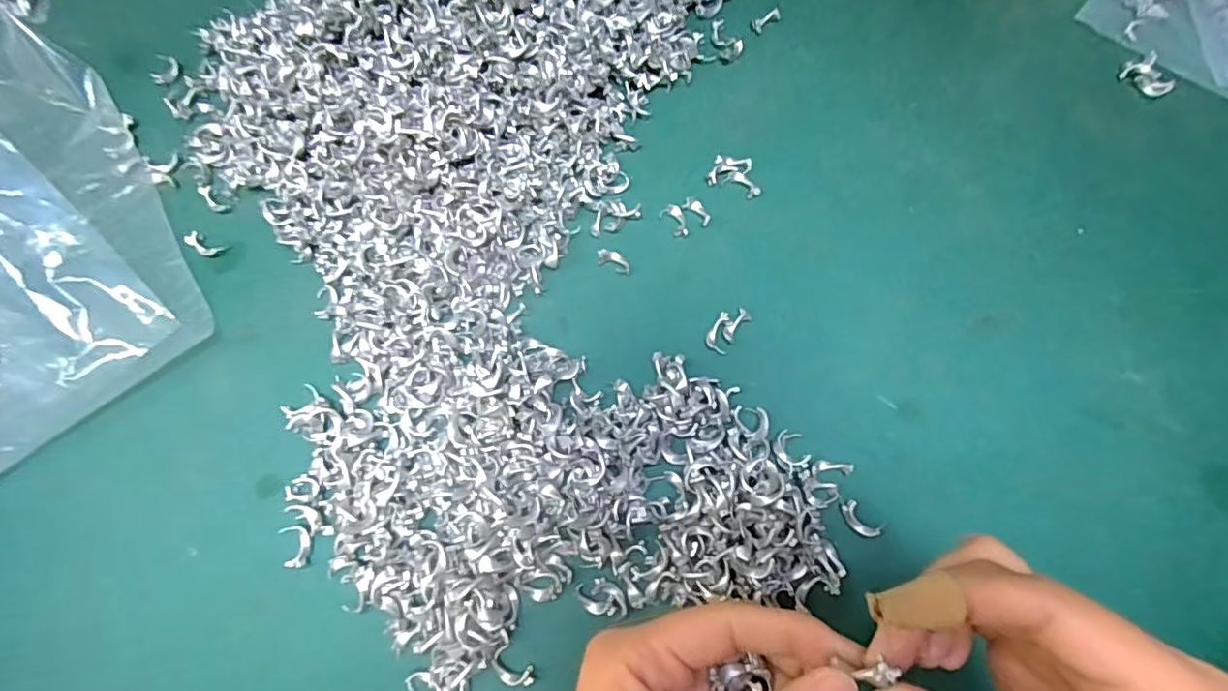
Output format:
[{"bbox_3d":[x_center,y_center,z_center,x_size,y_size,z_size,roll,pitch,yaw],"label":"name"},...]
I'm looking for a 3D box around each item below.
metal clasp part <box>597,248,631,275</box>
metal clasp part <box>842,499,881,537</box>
[{"bbox_3d":[0.001,-0.046,0.322,0.020,0.004,0.010,29,74,10],"label":"metal clasp part"},{"bbox_3d":[0.113,0.081,0.274,0.009,0.004,0.018,-31,74,-9],"label":"metal clasp part"}]

